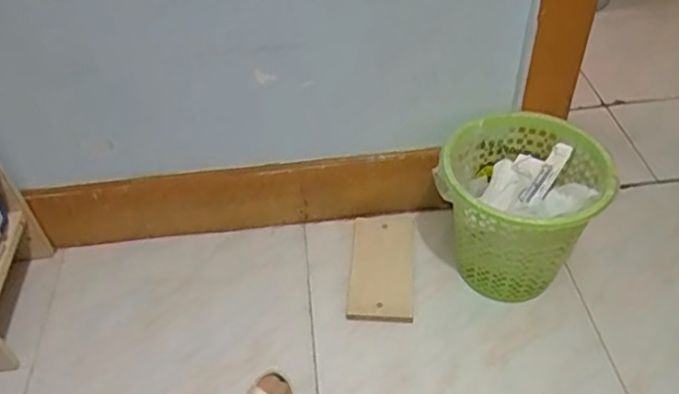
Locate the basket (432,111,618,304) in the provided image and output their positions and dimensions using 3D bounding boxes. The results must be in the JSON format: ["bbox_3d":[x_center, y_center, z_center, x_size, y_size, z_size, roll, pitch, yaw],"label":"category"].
[{"bbox_3d":[0.316,0.028,1.090,0.259,0.270,0.250,-2,45,2],"label":"basket"}]

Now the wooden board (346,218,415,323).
[{"bbox_3d":[0.083,0.135,1.182,0.123,0.012,0.246,2,45,5],"label":"wooden board"}]

